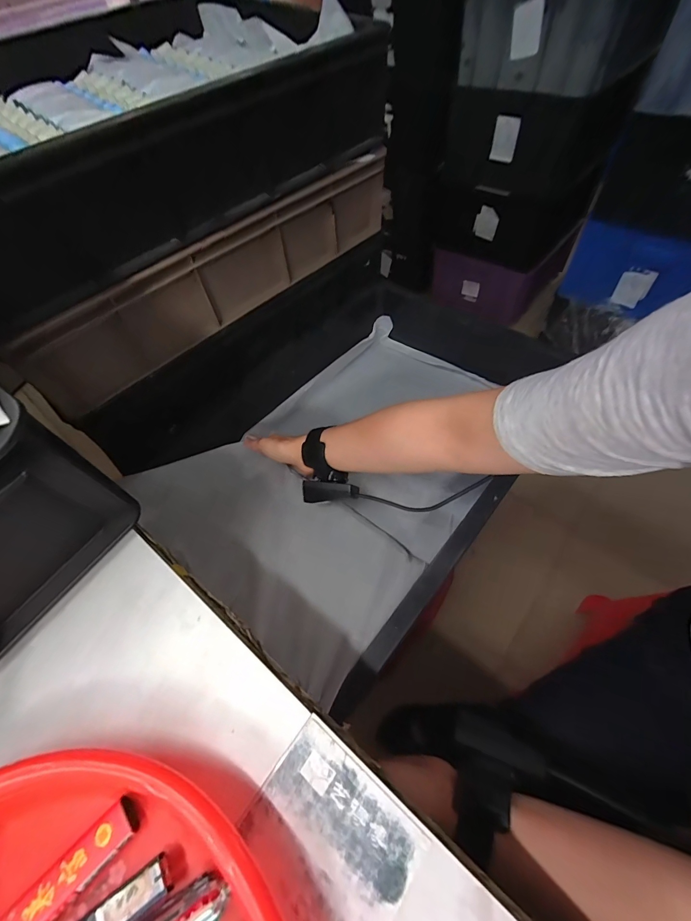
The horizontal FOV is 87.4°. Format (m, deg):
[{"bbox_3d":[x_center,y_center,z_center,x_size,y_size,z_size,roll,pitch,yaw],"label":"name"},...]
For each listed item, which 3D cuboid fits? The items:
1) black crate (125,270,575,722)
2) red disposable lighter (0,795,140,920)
[{"bbox_3d":[0.003,-0.042,0.553,0.446,0.154,0.554,32,65,23],"label":"black crate"},{"bbox_3d":[-0.138,0.205,0.173,0.079,0.008,0.019,-41,63,-20],"label":"red disposable lighter"}]

